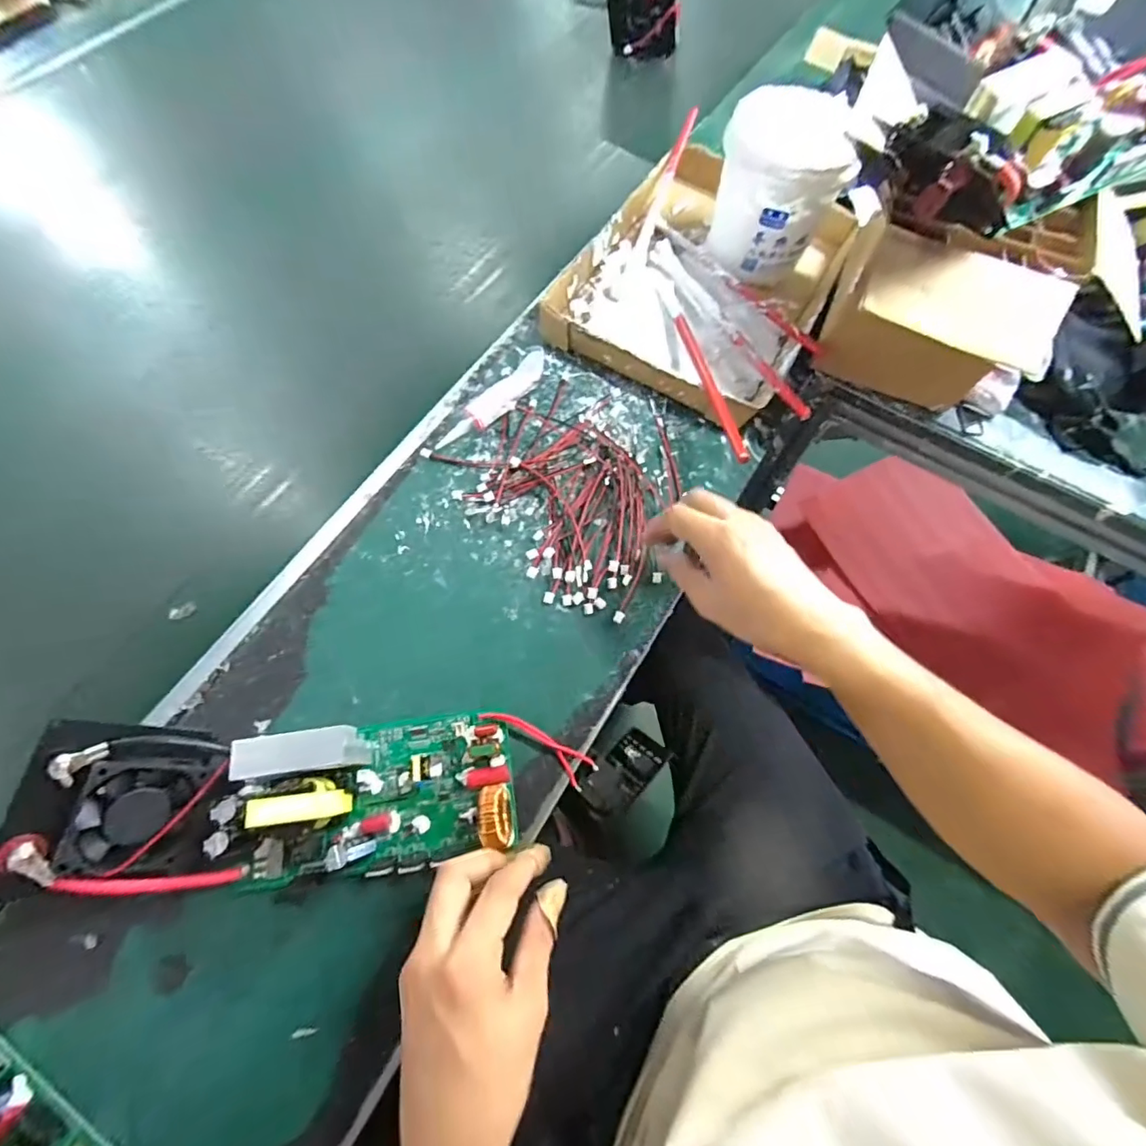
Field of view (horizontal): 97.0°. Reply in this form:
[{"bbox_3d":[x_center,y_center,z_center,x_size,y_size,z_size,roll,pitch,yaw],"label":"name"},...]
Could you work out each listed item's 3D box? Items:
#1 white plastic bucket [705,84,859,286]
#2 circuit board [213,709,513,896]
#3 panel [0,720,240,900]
[{"bbox_3d":[0.199,-0.384,0.505,0.111,0.135,0.108,1,68,-1],"label":"white plastic bucket"},{"bbox_3d":[-0.136,0.149,0.339,0.186,0.052,0.093,-7,69,-5],"label":"circuit board"},{"bbox_3d":[-0.276,0.142,0.314,0.097,0.037,0.088,18,68,-33],"label":"panel"}]

